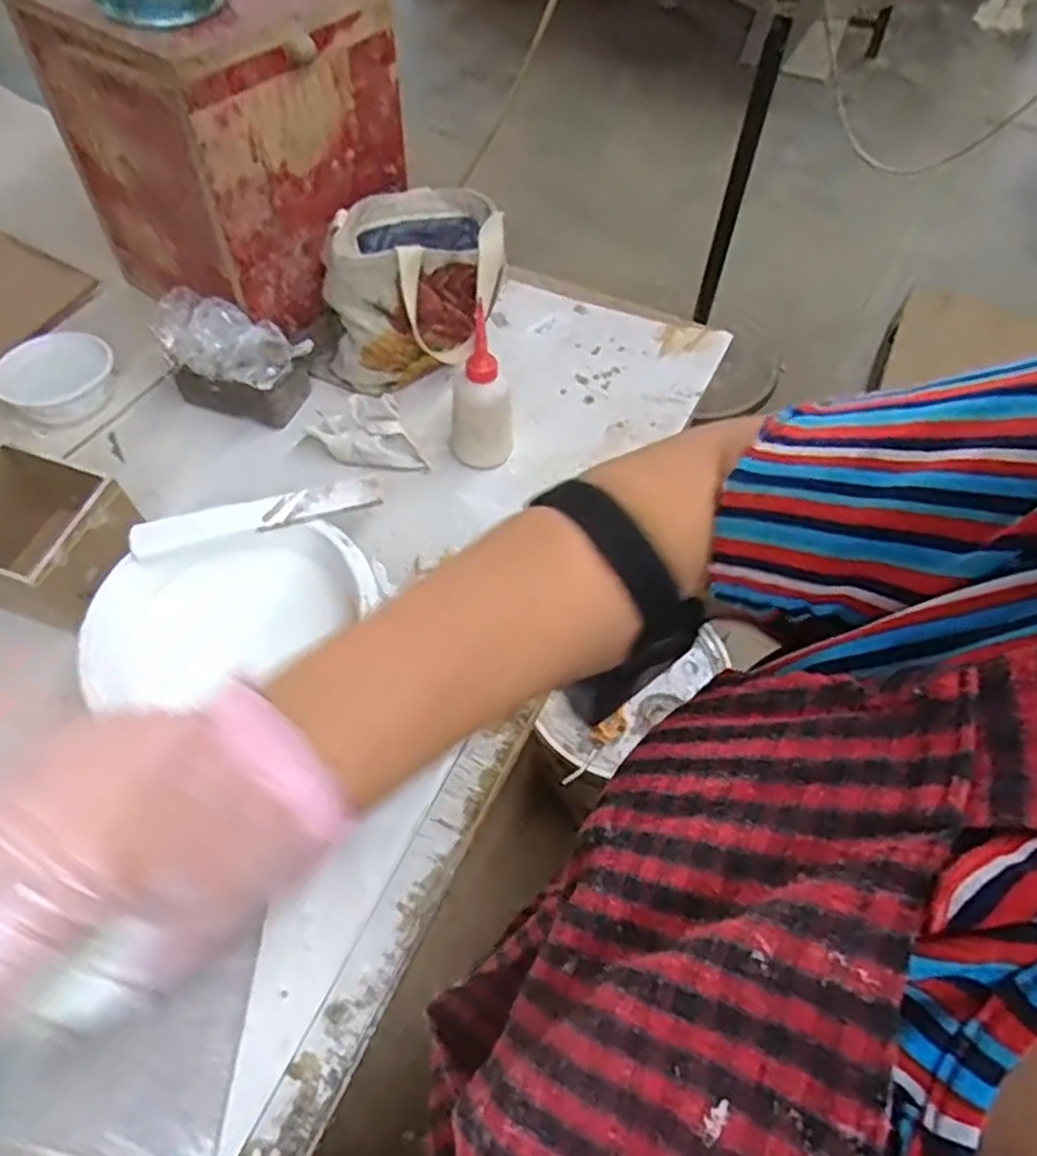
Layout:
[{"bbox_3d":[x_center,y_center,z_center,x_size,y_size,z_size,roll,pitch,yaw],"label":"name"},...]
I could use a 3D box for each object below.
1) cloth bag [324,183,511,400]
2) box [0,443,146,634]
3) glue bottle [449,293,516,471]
[{"bbox_3d":[-0.110,-0.317,0.819,0.180,0.153,0.178,-1,59,-3],"label":"cloth bag"},{"bbox_3d":[-0.401,-0.028,0.660,0.134,0.104,0.120,16,59,8],"label":"box"},{"bbox_3d":[-0.035,-0.168,0.731,0.059,0.153,0.049,35,64,18],"label":"glue bottle"}]

